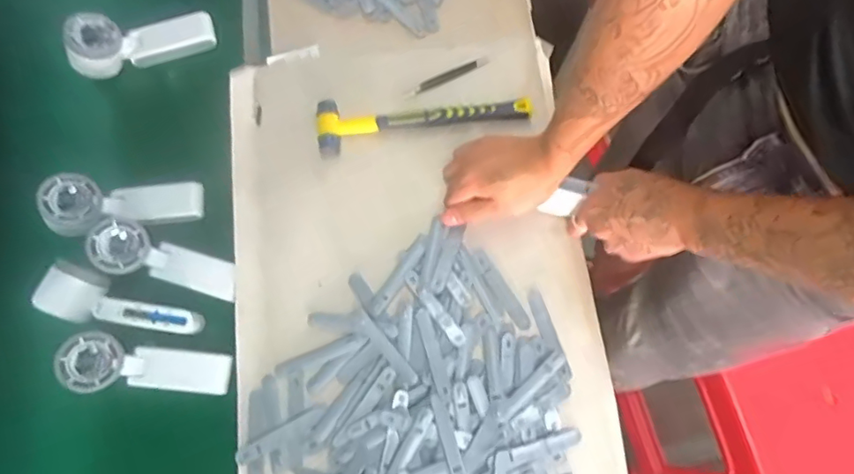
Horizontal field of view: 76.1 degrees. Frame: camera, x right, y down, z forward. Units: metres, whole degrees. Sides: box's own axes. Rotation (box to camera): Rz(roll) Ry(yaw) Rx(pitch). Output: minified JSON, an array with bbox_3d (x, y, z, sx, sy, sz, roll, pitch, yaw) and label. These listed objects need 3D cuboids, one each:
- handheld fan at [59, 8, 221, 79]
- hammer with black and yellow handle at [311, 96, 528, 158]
[{"bbox_3d":[-0.342,-0.240,0.663,0.167,0.045,0.063,-16,76,-17],"label":"handheld fan"},{"bbox_3d":[-0.007,-0.141,0.626,0.238,0.024,0.059,-11,76,-3],"label":"hammer with black and yellow handle"}]

